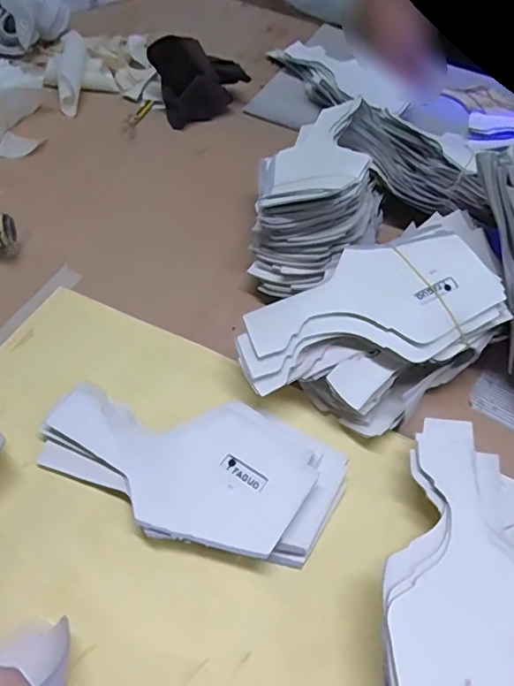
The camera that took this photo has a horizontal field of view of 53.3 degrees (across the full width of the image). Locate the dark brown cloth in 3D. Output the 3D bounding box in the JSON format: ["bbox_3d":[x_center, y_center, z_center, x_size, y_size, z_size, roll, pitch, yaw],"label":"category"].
[{"bbox_3d":[-0.069,-0.325,0.645,0.119,0.088,0.060,-8,57,-10],"label":"dark brown cloth"}]

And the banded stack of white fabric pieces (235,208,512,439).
[{"bbox_3d":[0.104,-0.012,0.424,0.230,0.084,0.124,-28,62,-22],"label":"banded stack of white fabric pieces"}]

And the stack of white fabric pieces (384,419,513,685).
[{"bbox_3d":[0.134,0.160,0.325,0.105,0.048,0.217,21,56,9],"label":"stack of white fabric pieces"}]

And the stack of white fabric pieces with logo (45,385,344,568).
[{"bbox_3d":[-0.048,0.090,0.376,0.216,0.018,0.105,11,55,2],"label":"stack of white fabric pieces with logo"}]

